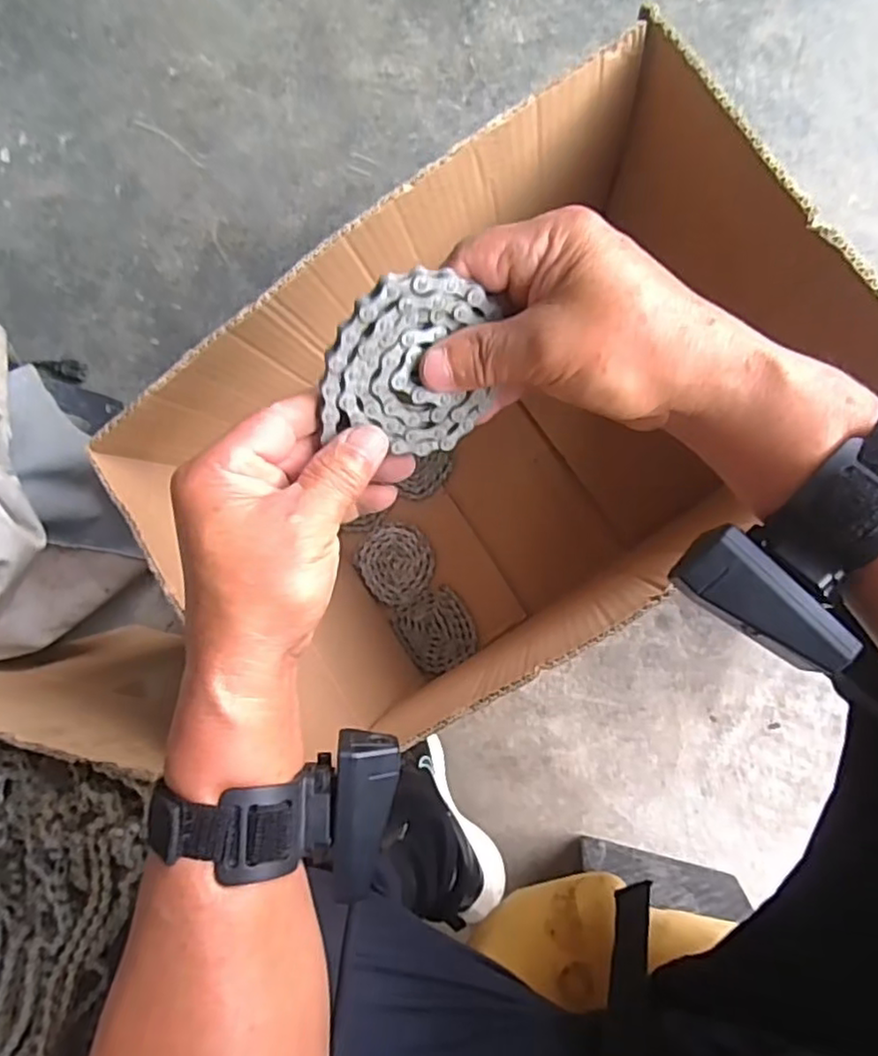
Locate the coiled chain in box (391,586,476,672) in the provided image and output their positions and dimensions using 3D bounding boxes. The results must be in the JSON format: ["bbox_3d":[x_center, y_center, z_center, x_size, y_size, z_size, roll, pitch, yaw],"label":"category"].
[{"bbox_3d":[-0.003,0.128,0.791,0.087,0.014,0.087,-27,86,8],"label":"coiled chain in box"}]

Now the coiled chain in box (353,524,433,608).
[{"bbox_3d":[-0.053,0.043,0.802,0.092,0.015,0.100,0,90,9],"label":"coiled chain in box"}]

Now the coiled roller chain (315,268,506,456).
[{"bbox_3d":[-0.011,-0.070,0.284,0.076,0.006,0.083,-1,131,-24],"label":"coiled roller chain"}]

